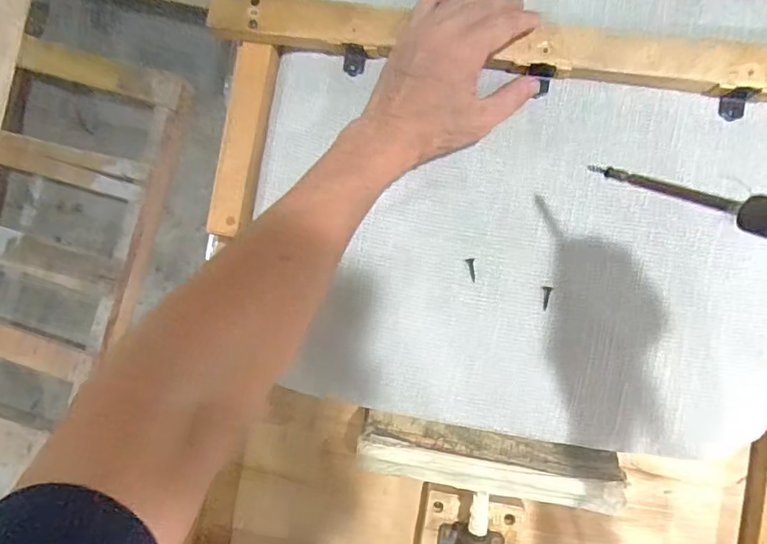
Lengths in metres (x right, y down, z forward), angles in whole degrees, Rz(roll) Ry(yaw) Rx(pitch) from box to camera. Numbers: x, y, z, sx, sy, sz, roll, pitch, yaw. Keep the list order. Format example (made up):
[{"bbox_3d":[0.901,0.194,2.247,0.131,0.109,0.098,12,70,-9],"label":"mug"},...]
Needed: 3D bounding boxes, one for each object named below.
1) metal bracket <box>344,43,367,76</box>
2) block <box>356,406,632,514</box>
[{"bbox_3d":[-0.024,-0.176,0.406,0.018,0.010,0.024,3,88,5],"label":"metal bracket"},{"bbox_3d":[0.086,0.156,0.397,0.213,0.037,0.048,9,89,5],"label":"block"}]

